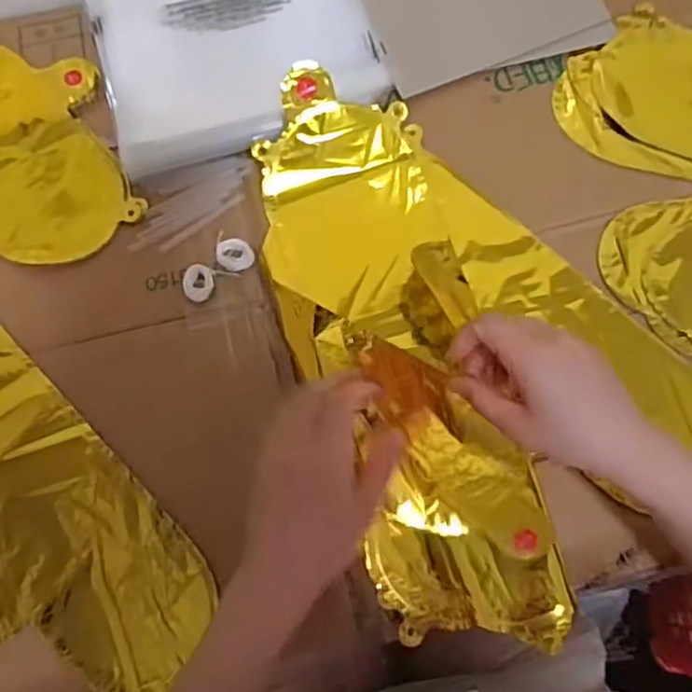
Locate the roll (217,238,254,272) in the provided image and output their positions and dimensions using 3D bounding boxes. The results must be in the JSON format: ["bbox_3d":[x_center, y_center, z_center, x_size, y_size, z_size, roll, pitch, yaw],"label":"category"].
[{"bbox_3d":[-0.084,-0.069,0.502,0.027,0.005,0.026,-1,73,2],"label":"roll"}]

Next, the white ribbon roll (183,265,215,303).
[{"bbox_3d":[-0.111,-0.047,0.497,0.022,0.009,0.027,-6,73,0],"label":"white ribbon roll"}]

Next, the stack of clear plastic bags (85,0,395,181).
[{"bbox_3d":[-0.095,-0.261,0.552,0.221,0.024,0.210,-17,73,-3],"label":"stack of clear plastic bags"}]

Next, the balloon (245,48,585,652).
[{"bbox_3d":[0.038,0.001,0.467,0.136,0.048,0.418,-18,75,-3],"label":"balloon"}]

